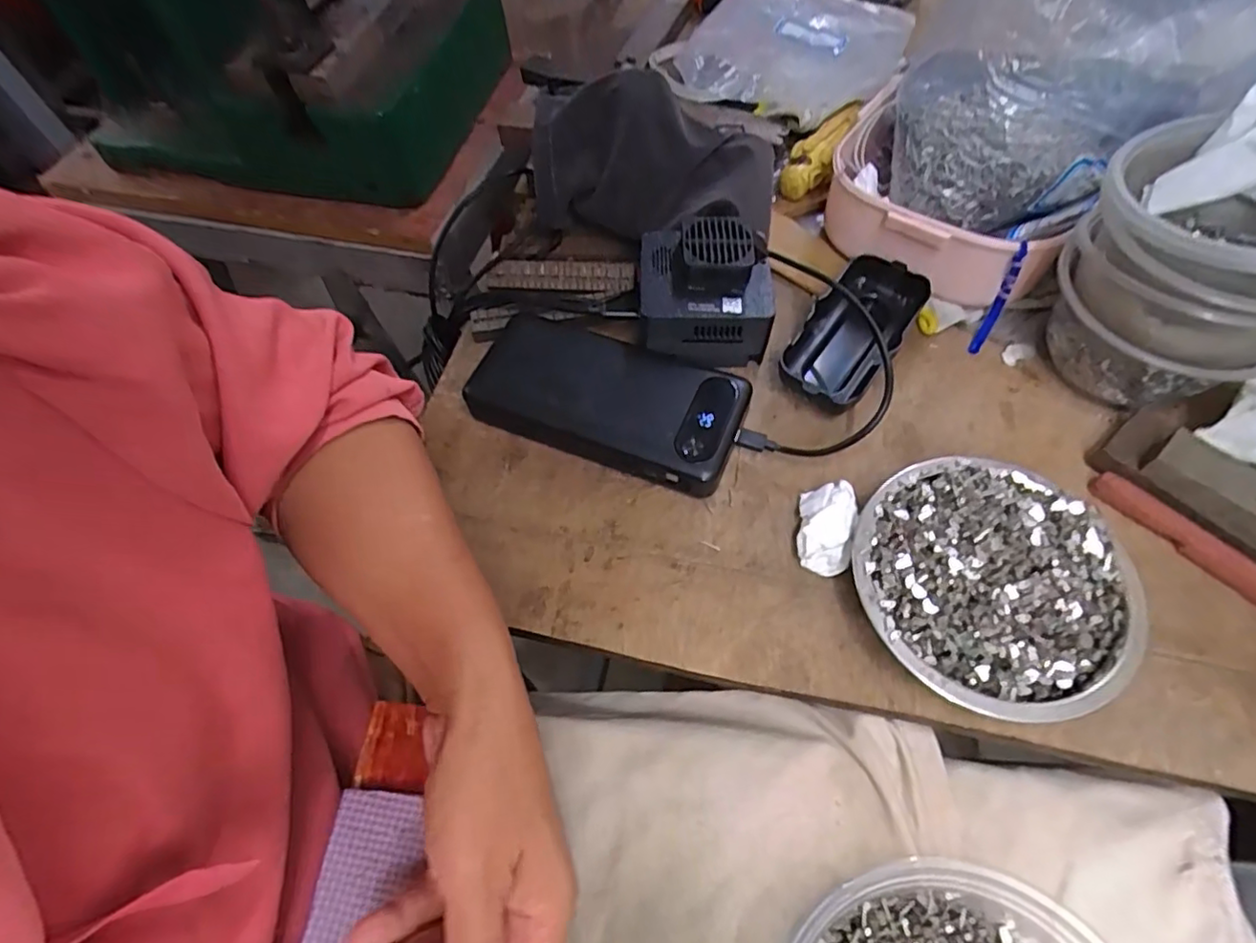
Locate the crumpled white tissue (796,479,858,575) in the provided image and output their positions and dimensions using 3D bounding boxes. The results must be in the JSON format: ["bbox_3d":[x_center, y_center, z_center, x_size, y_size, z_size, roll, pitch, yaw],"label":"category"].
[{"bbox_3d":[0.100,0.028,0.314,0.025,0.019,0.044,10,63,9],"label":"crumpled white tissue"}]

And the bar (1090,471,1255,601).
[{"bbox_3d":[0.297,0.050,0.298,0.016,0.011,0.146,-40,66,-16],"label":"bar"}]

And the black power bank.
[{"bbox_3d":[-0.014,-0.045,0.353,0.157,0.031,0.072,21,66,15],"label":"black power bank"}]

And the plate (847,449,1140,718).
[{"bbox_3d":[0.167,0.052,0.291,0.119,0.030,0.117,-2,62,3],"label":"plate"}]

